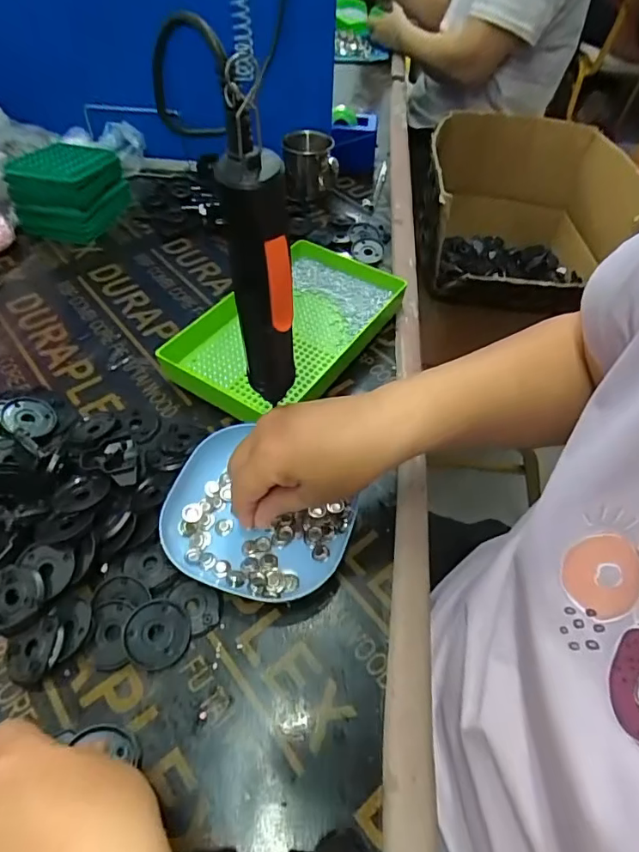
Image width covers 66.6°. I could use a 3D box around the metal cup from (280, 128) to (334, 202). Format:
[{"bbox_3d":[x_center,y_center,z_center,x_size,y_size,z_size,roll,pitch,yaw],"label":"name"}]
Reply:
[{"bbox_3d":[-0.017,-0.378,0.708,0.069,0.075,0.082,-4,52,-7],"label":"metal cup"}]

